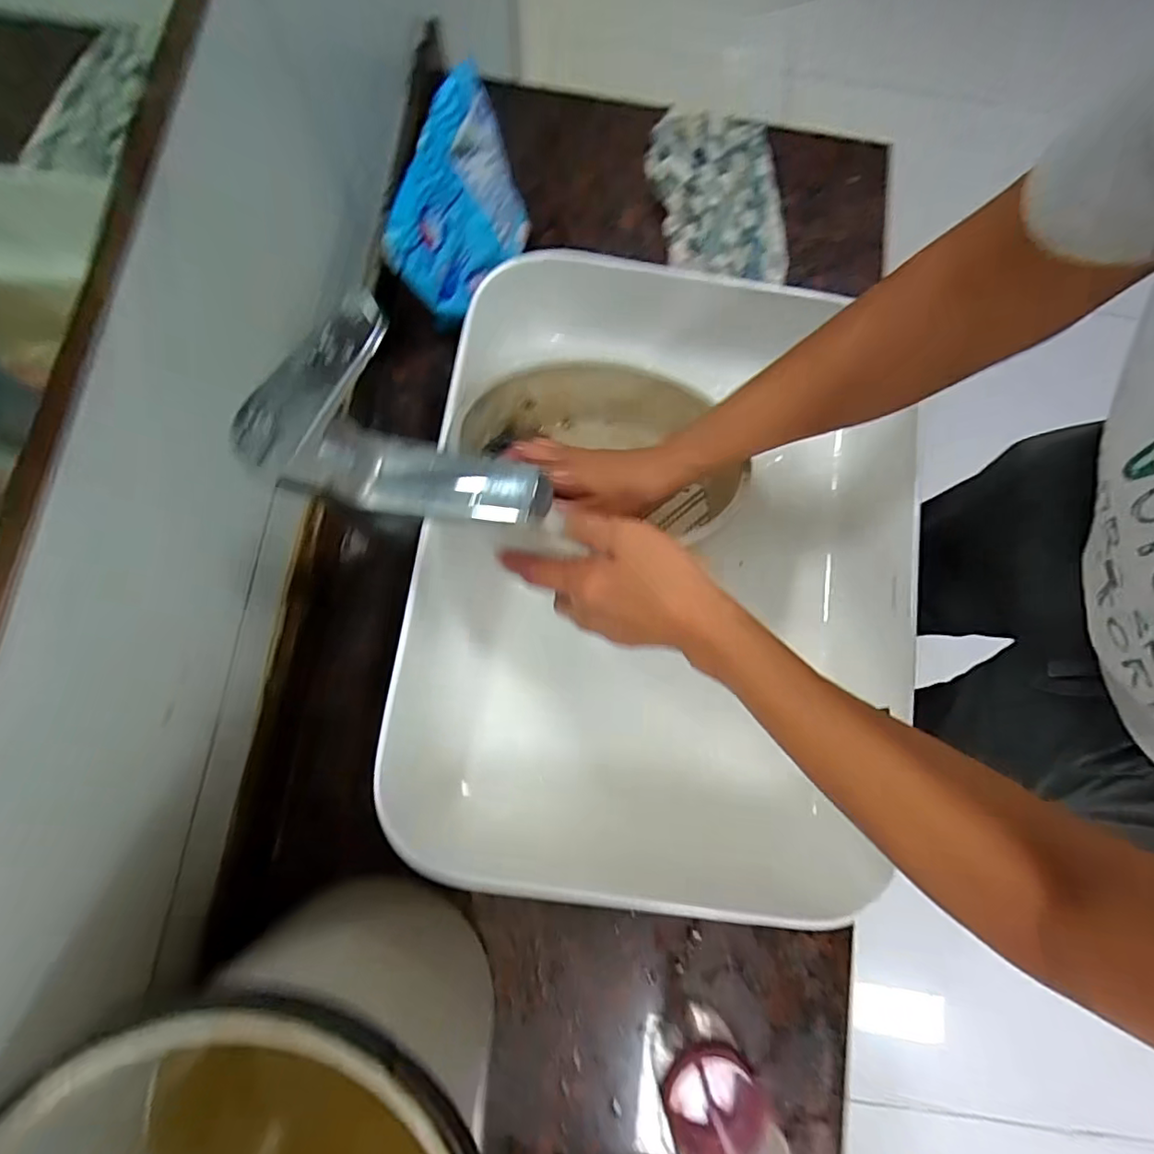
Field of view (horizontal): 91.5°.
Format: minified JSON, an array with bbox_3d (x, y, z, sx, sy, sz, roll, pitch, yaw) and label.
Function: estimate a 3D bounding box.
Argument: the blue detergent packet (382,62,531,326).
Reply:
[{"bbox_3d":[-0.105,-0.331,0.515,0.049,0.152,0.173,29,79,4],"label":"blue detergent packet"}]

